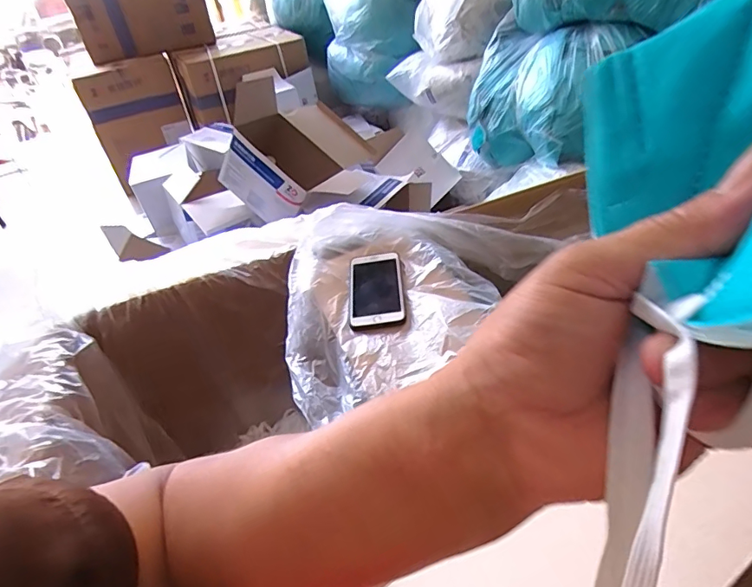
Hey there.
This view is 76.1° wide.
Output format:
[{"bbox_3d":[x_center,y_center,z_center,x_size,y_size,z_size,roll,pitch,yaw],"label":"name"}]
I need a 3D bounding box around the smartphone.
[{"bbox_3d":[0.000,-0.009,0.729,0.081,0.011,0.148,-9,47,6],"label":"smartphone"}]

